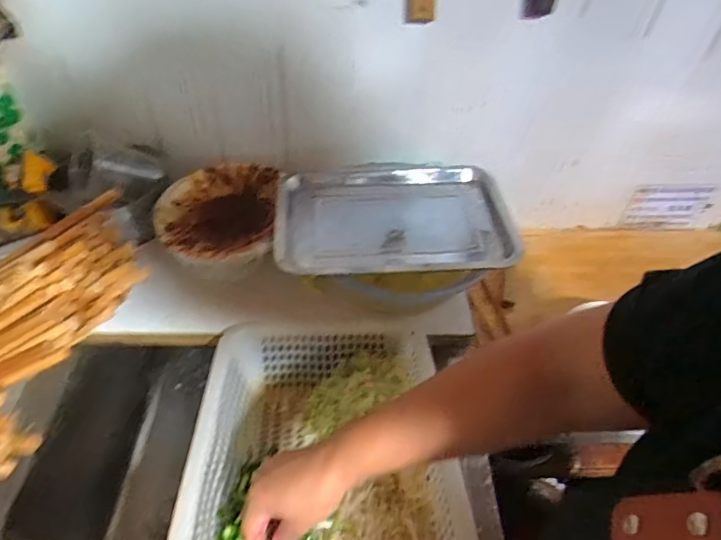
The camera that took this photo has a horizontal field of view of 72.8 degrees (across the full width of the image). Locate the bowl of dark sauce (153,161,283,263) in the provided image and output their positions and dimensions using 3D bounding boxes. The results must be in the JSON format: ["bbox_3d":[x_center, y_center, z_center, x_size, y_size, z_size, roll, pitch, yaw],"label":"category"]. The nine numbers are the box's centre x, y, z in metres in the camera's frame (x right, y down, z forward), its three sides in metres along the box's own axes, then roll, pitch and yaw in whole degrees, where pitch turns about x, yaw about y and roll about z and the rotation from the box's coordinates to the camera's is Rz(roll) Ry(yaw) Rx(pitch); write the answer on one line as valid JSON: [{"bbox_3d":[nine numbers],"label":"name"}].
[{"bbox_3d":[-0.200,-0.080,0.709,0.166,0.065,0.215,-1,48,-3],"label":"bowl of dark sauce"}]

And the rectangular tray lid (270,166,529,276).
[{"bbox_3d":[0.046,-0.069,0.653,0.304,0.029,0.208,-2,48,-4],"label":"rectangular tray lid"}]

